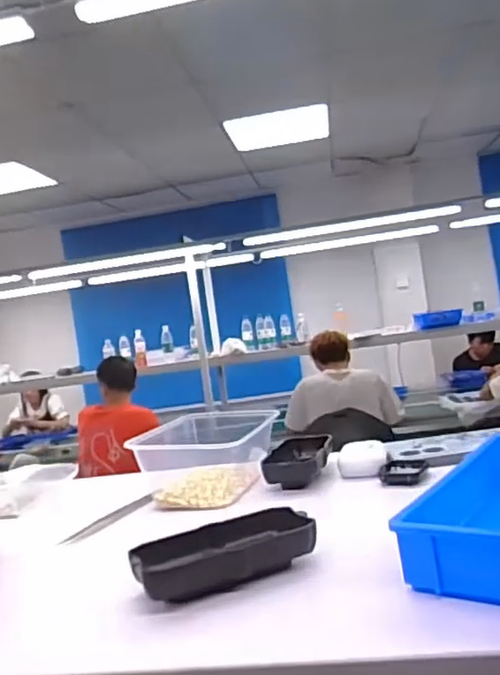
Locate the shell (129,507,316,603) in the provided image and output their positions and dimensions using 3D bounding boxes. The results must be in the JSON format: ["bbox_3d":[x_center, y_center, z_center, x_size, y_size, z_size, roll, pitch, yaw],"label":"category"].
[{"bbox_3d":[-0.017,0.134,0.385,0.107,0.026,0.051,-8,2,-20],"label":"shell"}]

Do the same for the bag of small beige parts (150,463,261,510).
[{"bbox_3d":[-0.037,0.139,0.589,0.078,0.015,0.123,-7,2,15],"label":"bag of small beige parts"}]

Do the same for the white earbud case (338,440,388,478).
[{"bbox_3d":[0.105,0.113,0.574,0.045,0.024,0.046,-7,2,10],"label":"white earbud case"}]

